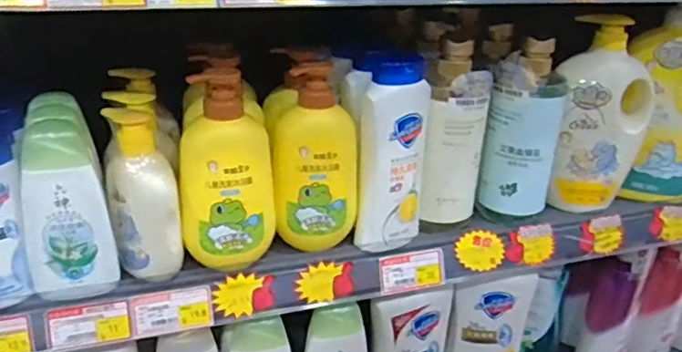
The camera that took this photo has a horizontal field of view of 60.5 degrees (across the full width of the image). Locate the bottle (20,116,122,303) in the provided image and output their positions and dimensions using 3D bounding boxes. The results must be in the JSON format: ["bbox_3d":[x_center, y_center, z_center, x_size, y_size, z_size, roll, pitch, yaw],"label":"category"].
[{"bbox_3d":[-0.240,0.032,0.512,0.068,0.155,0.041,-12,30,-28],"label":"bottle"}]

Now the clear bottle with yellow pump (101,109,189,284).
[{"bbox_3d":[-0.180,0.020,0.536,0.063,0.149,0.055,-6,28,-19],"label":"clear bottle with yellow pump"}]

